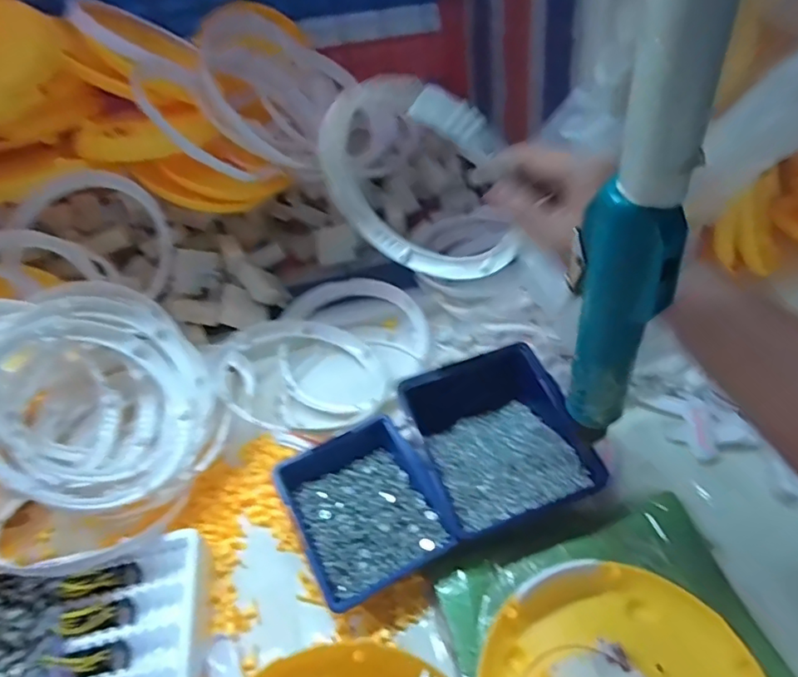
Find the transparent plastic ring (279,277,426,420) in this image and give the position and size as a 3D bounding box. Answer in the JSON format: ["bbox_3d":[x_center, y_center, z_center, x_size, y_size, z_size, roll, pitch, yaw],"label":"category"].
[{"bbox_3d":[-0.062,0.002,0.663,0.179,0.019,0.173,-41,65,-17],"label":"transparent plastic ring"}]

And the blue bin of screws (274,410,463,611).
[{"bbox_3d":[-0.029,0.151,0.493,0.123,0.057,0.142,-26,48,-17],"label":"blue bin of screws"}]

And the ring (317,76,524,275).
[{"bbox_3d":[0.010,-0.134,0.462,0.177,0.188,0.031,23,62,27],"label":"ring"}]

